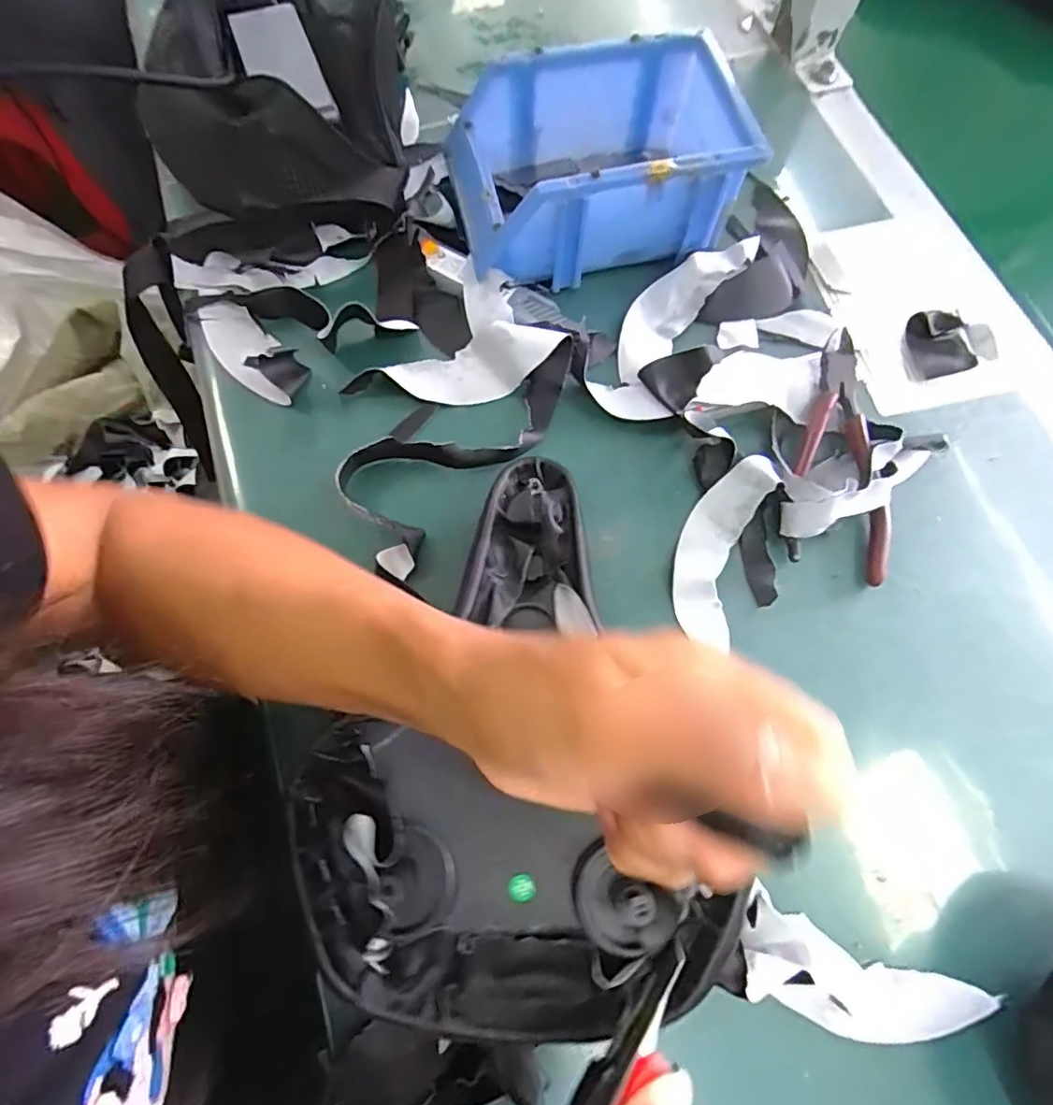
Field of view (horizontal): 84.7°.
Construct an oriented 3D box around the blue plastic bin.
[{"bbox_3d":[0.047,-0.251,0.375,0.186,0.074,0.121,-10,71,-5],"label":"blue plastic bin"}]

